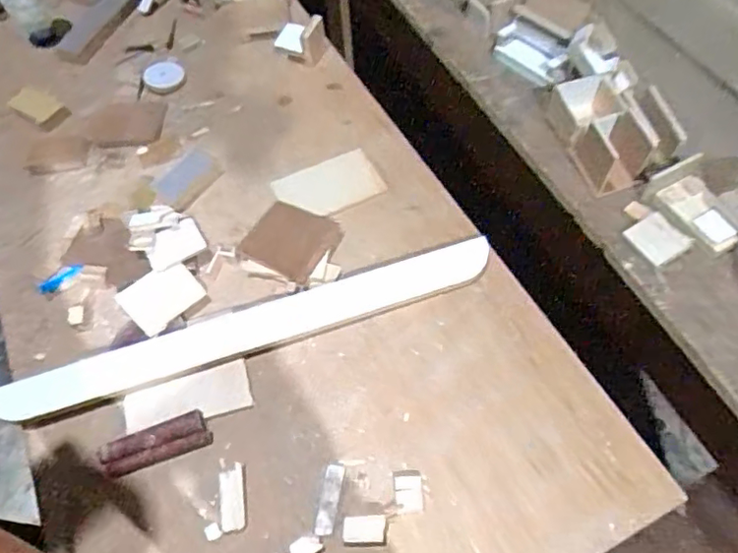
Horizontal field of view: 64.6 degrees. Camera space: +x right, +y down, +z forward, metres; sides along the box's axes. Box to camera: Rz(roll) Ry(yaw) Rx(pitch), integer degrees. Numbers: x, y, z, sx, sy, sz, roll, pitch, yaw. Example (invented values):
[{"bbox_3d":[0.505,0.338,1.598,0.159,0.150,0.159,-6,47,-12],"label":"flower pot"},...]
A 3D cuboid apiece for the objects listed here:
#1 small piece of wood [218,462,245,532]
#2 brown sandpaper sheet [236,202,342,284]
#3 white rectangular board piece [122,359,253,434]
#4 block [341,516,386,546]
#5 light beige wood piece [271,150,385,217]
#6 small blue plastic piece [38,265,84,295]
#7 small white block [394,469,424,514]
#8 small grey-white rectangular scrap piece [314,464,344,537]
[{"bbox_3d":[-0.128,0.205,0.544,0.023,0.013,0.057,-7,58,0],"label":"small piece of wood"},{"bbox_3d":[-0.092,-0.046,0.680,0.104,0.019,0.089,28,64,20],"label":"brown sandpaper sheet"},{"bbox_3d":[-0.185,0.125,0.594,0.123,0.012,0.051,-18,58,-7],"label":"white rectangular board piece"},{"bbox_3d":[-0.004,0.226,0.521,0.037,0.006,0.023,1,58,5],"label":"block"},{"bbox_3d":[-0.053,-0.114,0.733,0.125,0.009,0.075,-22,59,-9],"label":"light beige wood piece"},{"bbox_3d":[-0.359,0.001,0.680,0.052,0.008,0.022,-42,65,-18],"label":"small blue plastic piece"},{"bbox_3d":[0.036,0.199,0.541,0.025,0.006,0.037,-6,58,1],"label":"small white block"},{"bbox_3d":[-0.037,0.205,0.539,0.018,0.004,0.063,7,59,8],"label":"small grey-white rectangular scrap piece"}]

